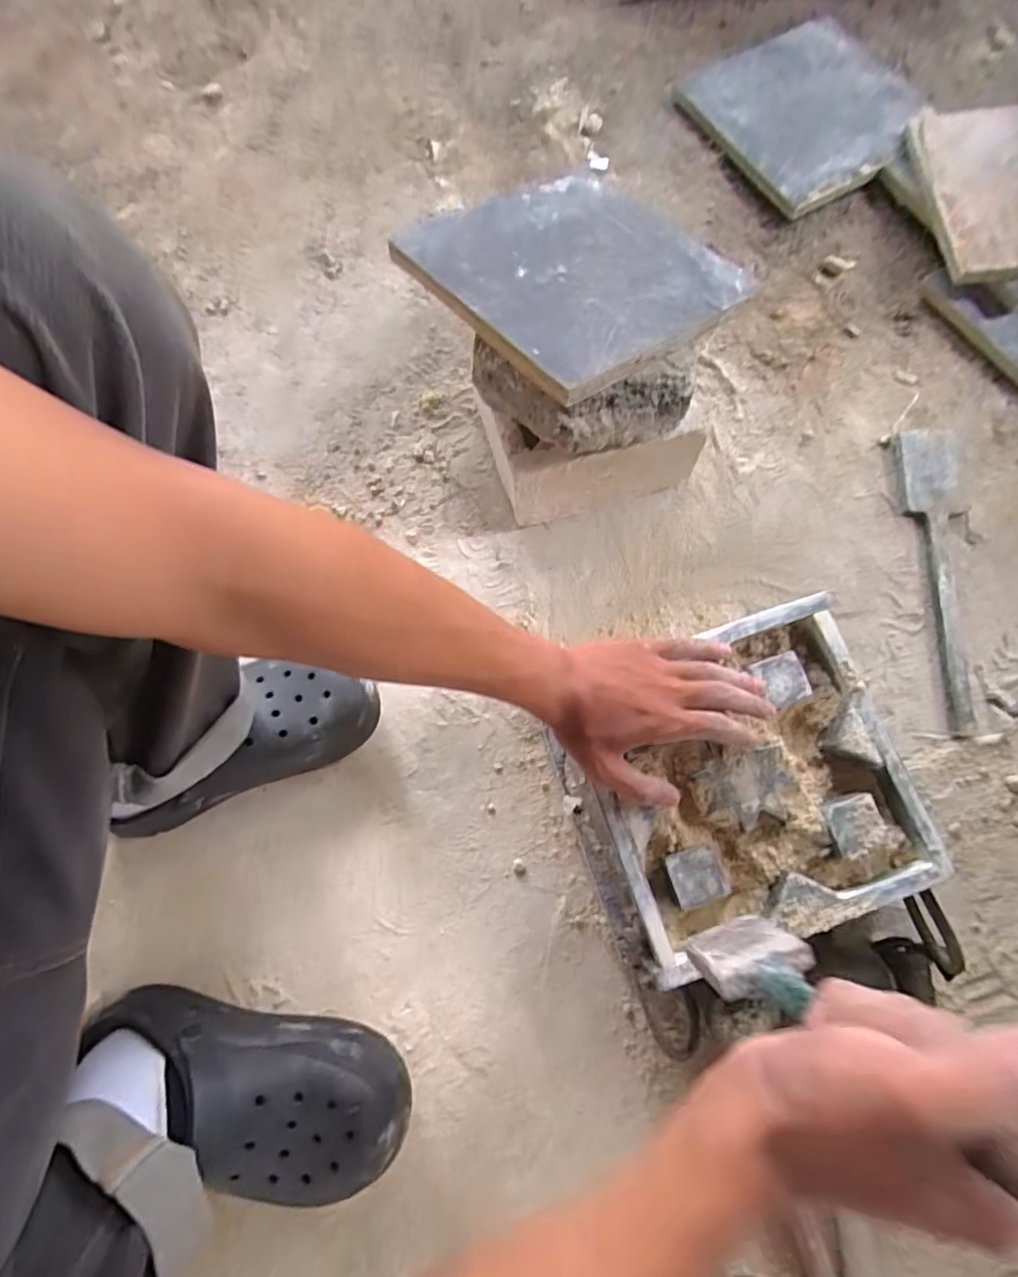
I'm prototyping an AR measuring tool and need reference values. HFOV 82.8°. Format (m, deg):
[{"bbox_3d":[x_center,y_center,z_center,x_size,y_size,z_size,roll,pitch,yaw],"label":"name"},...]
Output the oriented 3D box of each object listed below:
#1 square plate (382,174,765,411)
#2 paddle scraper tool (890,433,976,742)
[{"bbox_3d":[0.059,-0.342,0.533,0.263,0.021,0.258,-36,71,-22],"label":"square plate"},{"bbox_3d":[0.442,-0.070,0.601,0.068,0.016,0.329,6,77,3],"label":"paddle scraper tool"}]

